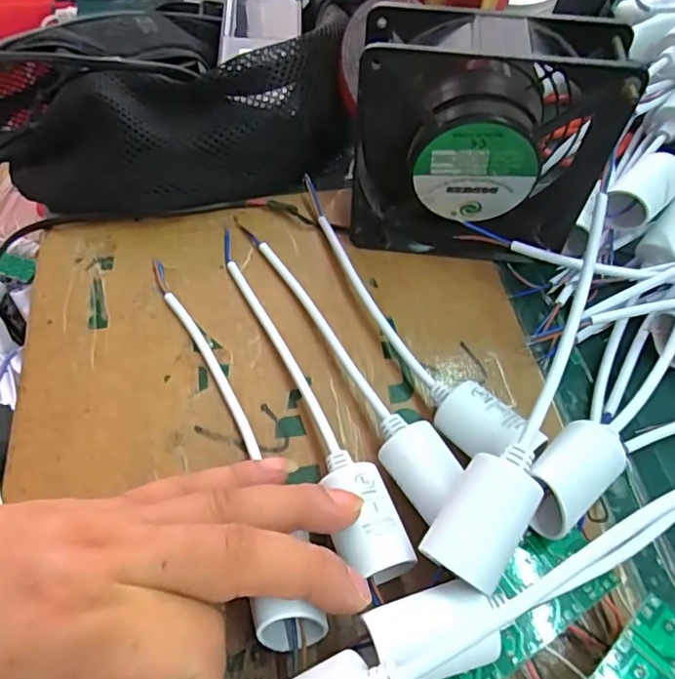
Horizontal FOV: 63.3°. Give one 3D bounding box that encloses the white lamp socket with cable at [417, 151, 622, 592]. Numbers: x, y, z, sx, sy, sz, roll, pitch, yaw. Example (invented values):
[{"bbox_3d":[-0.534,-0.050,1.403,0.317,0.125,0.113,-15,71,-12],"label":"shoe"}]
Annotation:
[{"bbox_3d":[0.090,0.010,0.228,0.030,0.042,0.189,28,62,15],"label":"white lamp socket with cable"}]

